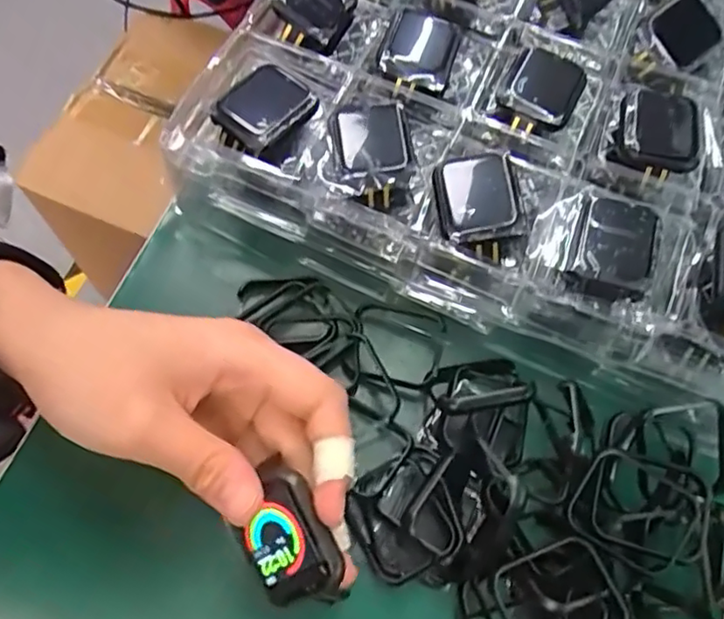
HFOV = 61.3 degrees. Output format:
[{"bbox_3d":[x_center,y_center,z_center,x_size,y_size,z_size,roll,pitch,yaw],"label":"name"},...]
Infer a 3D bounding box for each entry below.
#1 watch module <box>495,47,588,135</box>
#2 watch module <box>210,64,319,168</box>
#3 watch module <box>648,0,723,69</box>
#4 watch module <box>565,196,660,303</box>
[{"bbox_3d":[0.088,-0.106,0.295,0.033,0.010,0.051,30,67,9],"label":"watch module"},{"bbox_3d":[-0.044,-0.090,0.280,0.034,0.014,0.044,35,68,11],"label":"watch module"},{"bbox_3d":[0.164,-0.141,0.312,0.042,0.013,0.031,-39,100,-12],"label":"watch module"},{"bbox_3d":[0.107,-0.026,0.260,0.033,0.013,0.042,20,66,5],"label":"watch module"}]

